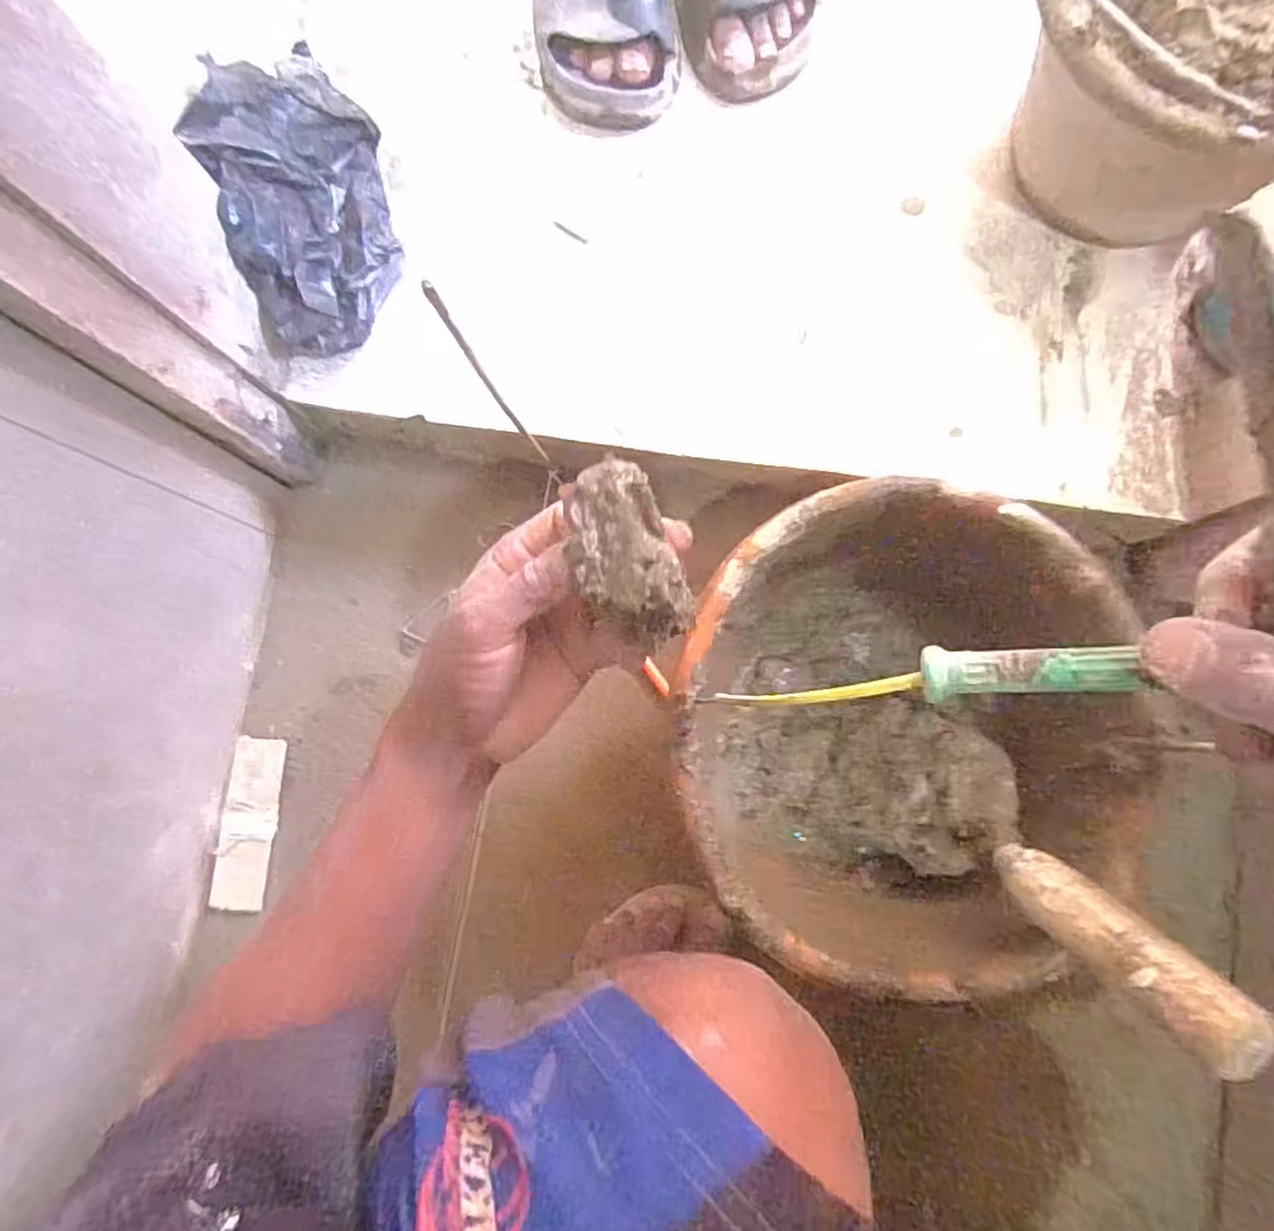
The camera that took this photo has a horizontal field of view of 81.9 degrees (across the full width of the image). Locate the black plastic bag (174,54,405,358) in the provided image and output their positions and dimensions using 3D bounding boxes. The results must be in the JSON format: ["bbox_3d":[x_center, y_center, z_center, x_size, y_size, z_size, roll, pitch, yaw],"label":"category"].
[{"bbox_3d":[-0.240,-0.324,0.535,0.095,0.122,0.227,-6,82,0],"label":"black plastic bag"}]

